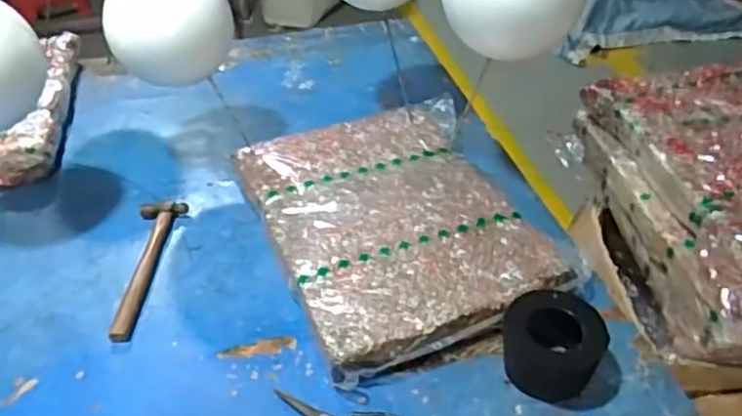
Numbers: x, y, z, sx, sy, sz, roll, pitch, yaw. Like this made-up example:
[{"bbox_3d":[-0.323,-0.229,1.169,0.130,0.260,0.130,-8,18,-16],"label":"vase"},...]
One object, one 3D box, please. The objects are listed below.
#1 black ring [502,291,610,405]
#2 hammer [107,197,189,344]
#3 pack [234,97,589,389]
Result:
[{"bbox_3d":[0.212,0.162,0.774,0.102,0.096,0.095,-1,37,1],"label":"black ring"},{"bbox_3d":[-0.324,0.083,0.951,0.068,0.022,0.268,-4,38,-2],"label":"hammer"},{"bbox_3d":[0.043,0.005,1.003,0.398,0.059,0.533,-15,39,-16],"label":"pack"}]

